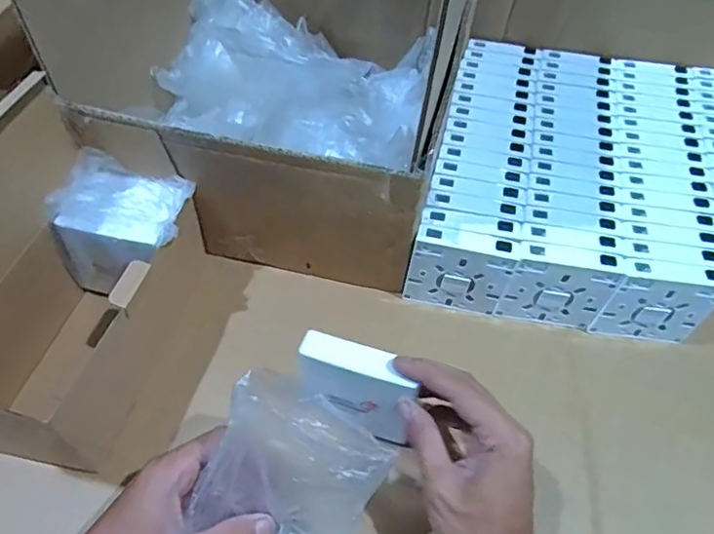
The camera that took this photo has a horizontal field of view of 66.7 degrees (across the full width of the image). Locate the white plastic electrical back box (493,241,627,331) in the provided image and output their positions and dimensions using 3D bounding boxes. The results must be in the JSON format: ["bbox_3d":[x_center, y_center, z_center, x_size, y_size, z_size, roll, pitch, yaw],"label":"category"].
[{"bbox_3d":[0.174,0.020,0.478,0.086,0.088,0.018,7,49,3],"label":"white plastic electrical back box"}]

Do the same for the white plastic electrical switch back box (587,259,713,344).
[{"bbox_3d":[0.258,0.031,0.472,0.085,0.083,0.019,8,49,3],"label":"white plastic electrical switch back box"}]

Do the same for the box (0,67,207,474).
[{"bbox_3d":[-0.206,0.002,0.401,0.105,0.197,0.229,10,49,5],"label":"box"}]

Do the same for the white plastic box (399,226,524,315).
[{"bbox_3d":[0.090,0.005,0.480,0.086,0.084,0.018,10,49,5],"label":"white plastic box"}]

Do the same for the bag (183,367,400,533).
[{"bbox_3d":[-0.039,0.131,0.327,0.099,0.142,0.016,22,25,-4],"label":"bag"}]

